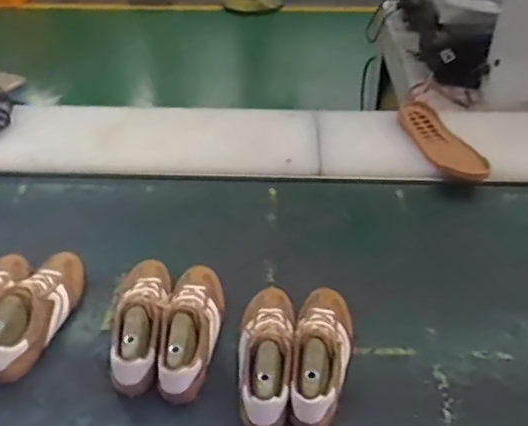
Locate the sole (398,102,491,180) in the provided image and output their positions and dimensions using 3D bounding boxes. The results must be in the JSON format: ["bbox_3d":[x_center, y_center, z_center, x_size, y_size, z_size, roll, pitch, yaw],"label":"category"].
[{"bbox_3d":[0.378,-0.158,1.227,0.097,0.040,0.286,-13,41,-15],"label":"sole"}]

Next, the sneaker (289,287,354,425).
[{"bbox_3d":[0.089,0.197,0.829,0.085,0.082,0.243,5,40,6],"label":"sneaker"}]

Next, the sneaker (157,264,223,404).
[{"bbox_3d":[-0.112,0.169,0.867,0.082,0.094,0.243,1,40,2],"label":"sneaker"}]

